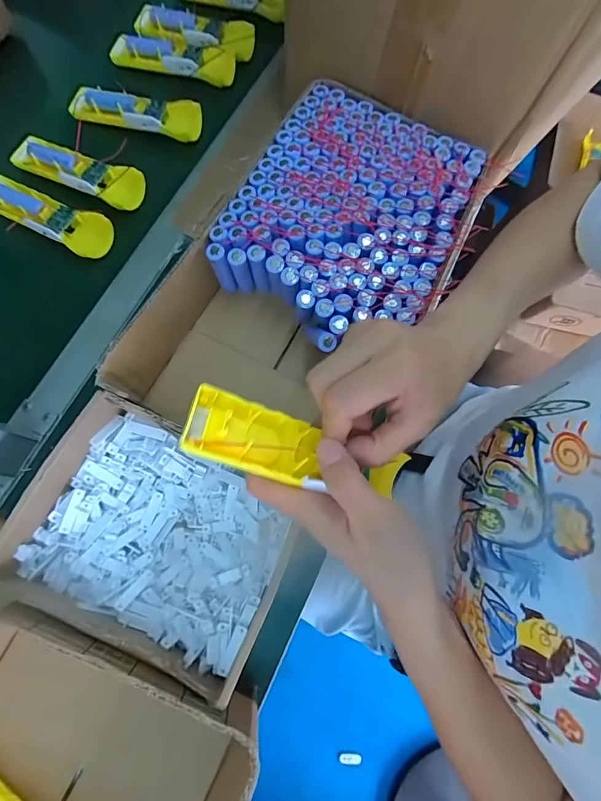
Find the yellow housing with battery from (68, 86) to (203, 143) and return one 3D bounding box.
[{"bbox_3d":[-0.206,-0.365,0.491,0.166,0.027,0.049,11,76,1],"label":"yellow housing with battery"}]

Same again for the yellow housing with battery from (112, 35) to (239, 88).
[{"bbox_3d":[-0.169,-0.458,0.514,0.166,0.026,0.043,14,76,2],"label":"yellow housing with battery"}]

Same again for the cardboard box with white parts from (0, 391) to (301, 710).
[{"bbox_3d":[-0.126,0.118,0.333,0.225,0.062,0.171,29,77,6],"label":"cardboard box with white parts"}]

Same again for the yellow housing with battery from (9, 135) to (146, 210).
[{"bbox_3d":[-0.263,-0.275,0.464,0.159,0.025,0.050,26,76,5],"label":"yellow housing with battery"}]

